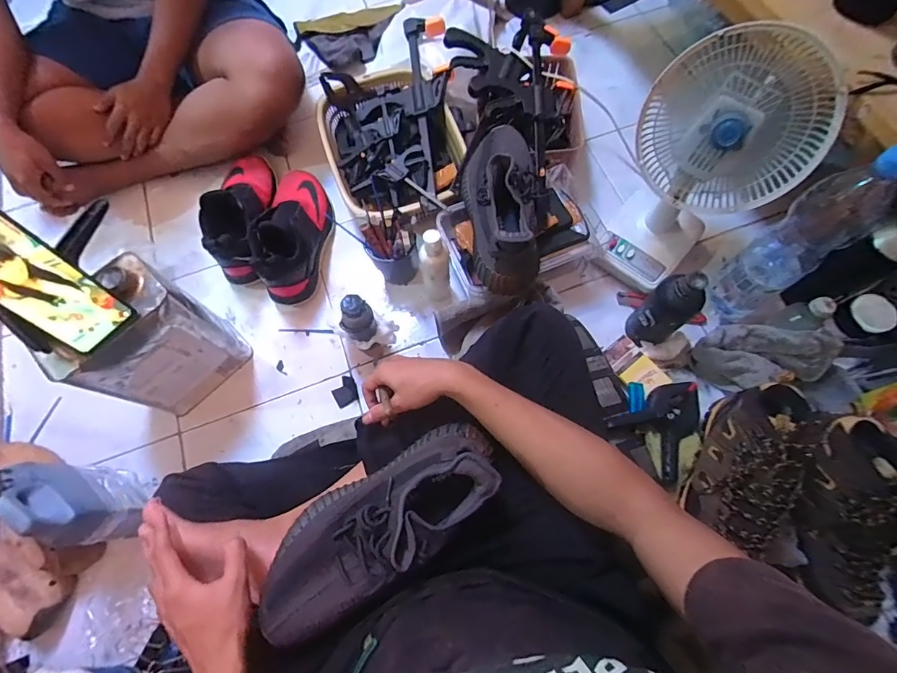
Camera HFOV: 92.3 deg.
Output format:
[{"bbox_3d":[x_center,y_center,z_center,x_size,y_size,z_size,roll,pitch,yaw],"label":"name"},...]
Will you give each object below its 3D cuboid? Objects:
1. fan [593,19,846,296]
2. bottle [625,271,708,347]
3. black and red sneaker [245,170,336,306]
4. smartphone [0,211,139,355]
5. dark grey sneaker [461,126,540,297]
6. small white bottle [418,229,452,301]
[{"bbox_3d":[0.360,-0.229,0.629,0.206,0.319,0.192,32,74,13],"label":"fan"},{"bbox_3d":[0.322,-0.039,0.646,0.054,0.156,0.065,-27,71,-8],"label":"bottle"},{"bbox_3d":[-0.282,-0.202,0.779,0.109,0.121,0.273,3,70,3],"label":"black and red sneaker"},{"bbox_3d":[-0.447,-0.052,0.477,0.077,0.166,0.010,-47,43,-14],"label":"smartphone"},{"bbox_3d":[0.080,-0.218,0.656,0.120,0.095,0.290,2,70,3],"label":"dark grey sneaker"},{"bbox_3d":[-0.021,-0.112,0.708,0.045,0.151,0.052,-9,70,-1],"label":"small white bottle"}]

